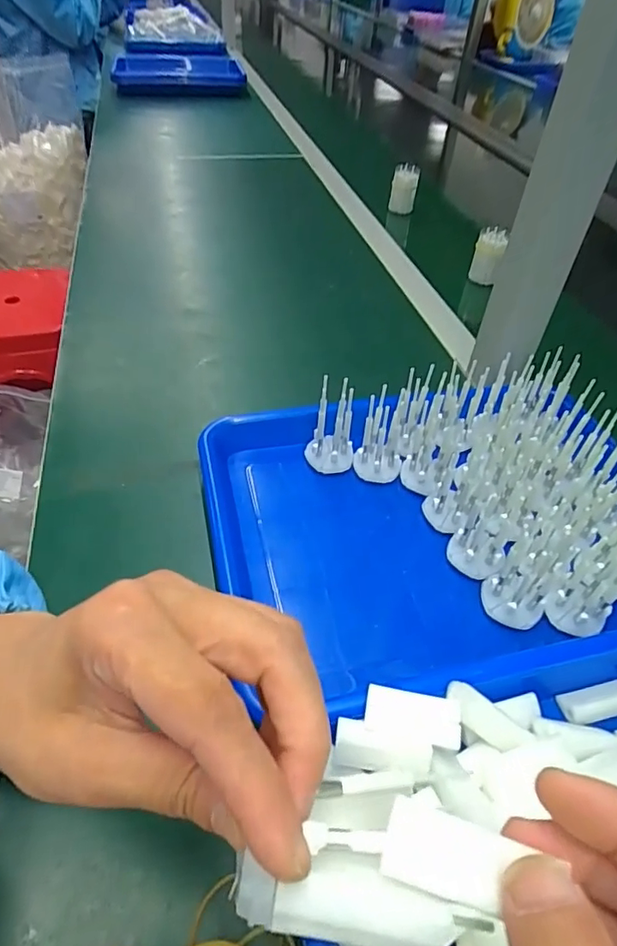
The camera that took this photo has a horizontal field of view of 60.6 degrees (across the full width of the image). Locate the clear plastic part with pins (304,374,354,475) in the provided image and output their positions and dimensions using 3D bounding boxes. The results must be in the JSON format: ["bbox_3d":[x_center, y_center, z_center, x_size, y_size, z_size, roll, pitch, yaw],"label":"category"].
[{"bbox_3d":[0.019,-0.036,0.413,0.037,0.084,0.031,7,45,2],"label":"clear plastic part with pins"}]

